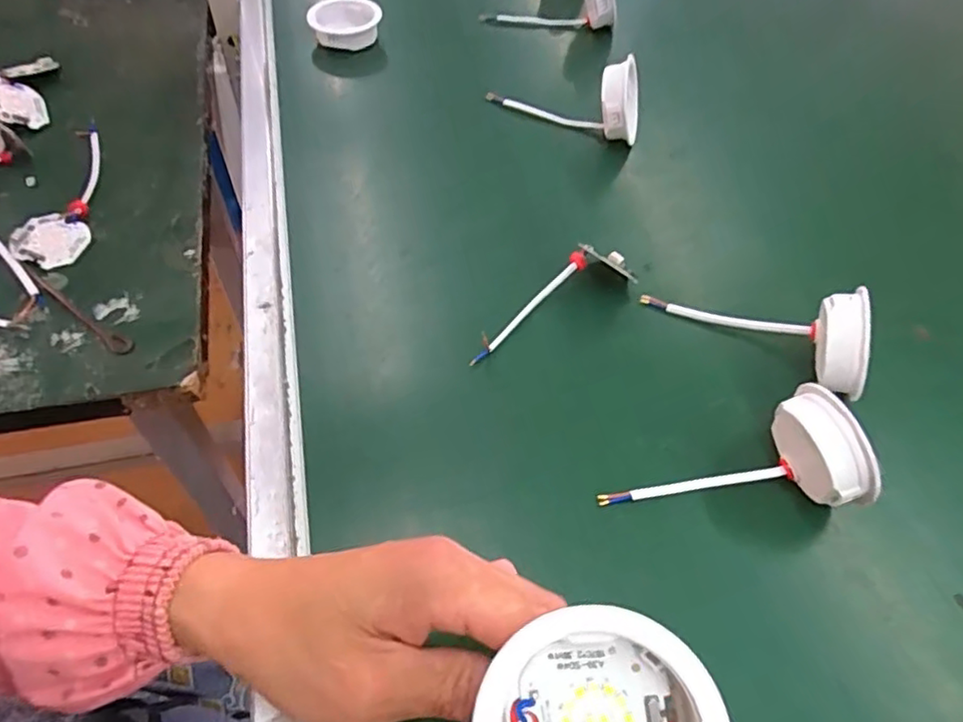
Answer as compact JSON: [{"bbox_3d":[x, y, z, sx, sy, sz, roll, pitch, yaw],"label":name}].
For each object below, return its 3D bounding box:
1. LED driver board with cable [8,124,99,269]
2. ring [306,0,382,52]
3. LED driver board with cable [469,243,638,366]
[{"bbox_3d":[-0.338,-0.142,0.521,0.046,0.017,0.159,-1,58,-3],"label":"LED driver board with cable"},{"bbox_3d":[-0.140,-0.349,0.648,0.065,0.028,0.060,1,58,-2],"label":"ring"},{"bbox_3d":[0.044,-0.050,0.444,0.141,0.035,0.041,-26,63,-18],"label":"LED driver board with cable"}]

